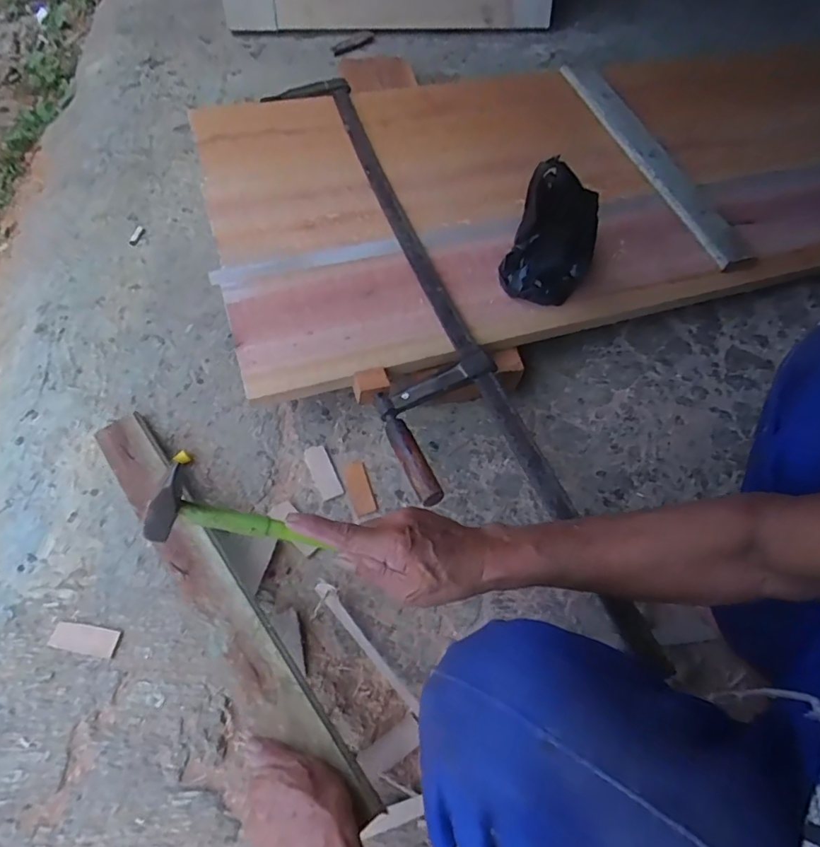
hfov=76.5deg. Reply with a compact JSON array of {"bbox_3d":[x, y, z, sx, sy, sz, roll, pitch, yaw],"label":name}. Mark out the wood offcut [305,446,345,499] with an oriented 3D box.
[{"bbox_3d":[-0.120,0.065,0.716,0.030,0.011,0.080,-22,64,-14],"label":"wood offcut"}]

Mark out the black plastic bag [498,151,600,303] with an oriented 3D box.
[{"bbox_3d":[0.194,-0.252,0.690,0.115,0.201,0.075,20,62,9],"label":"black plastic bag"}]

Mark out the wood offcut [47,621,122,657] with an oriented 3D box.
[{"bbox_3d":[-0.377,0.249,0.604,0.074,0.012,0.031,10,61,3],"label":"wood offcut"}]

